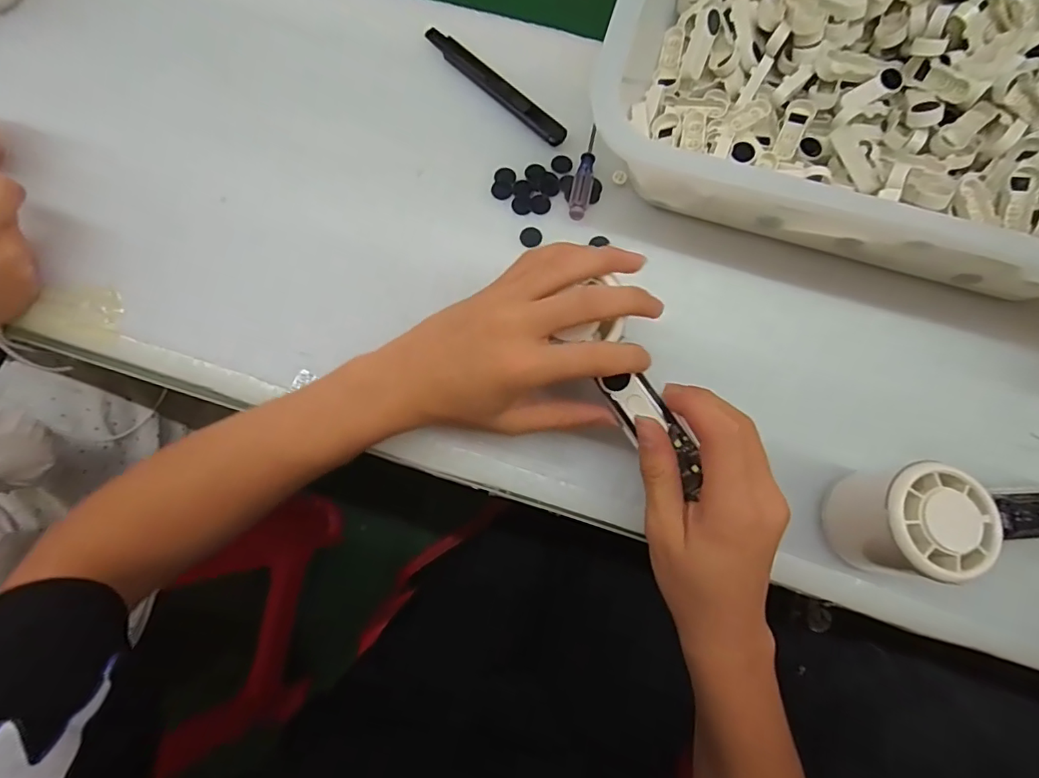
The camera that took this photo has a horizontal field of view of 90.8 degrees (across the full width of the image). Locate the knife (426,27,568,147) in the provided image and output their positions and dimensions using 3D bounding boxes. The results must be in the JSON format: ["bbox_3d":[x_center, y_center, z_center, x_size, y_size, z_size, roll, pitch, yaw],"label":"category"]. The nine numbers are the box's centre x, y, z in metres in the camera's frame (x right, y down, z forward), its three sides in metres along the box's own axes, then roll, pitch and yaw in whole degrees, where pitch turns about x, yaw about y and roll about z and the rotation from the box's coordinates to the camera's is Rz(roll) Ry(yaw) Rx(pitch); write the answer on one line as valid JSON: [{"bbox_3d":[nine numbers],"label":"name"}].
[{"bbox_3d":[-0.019,-0.224,0.374,0.135,0.007,0.017,43,81,10],"label":"knife"}]

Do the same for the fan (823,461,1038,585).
[{"bbox_3d":[0.253,0.076,0.277,0.147,0.063,0.057,6,77,2],"label":"fan"}]

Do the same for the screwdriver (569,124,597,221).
[{"bbox_3d":[0.046,-0.153,0.356,0.013,0.011,0.077,11,77,3],"label":"screwdriver"}]

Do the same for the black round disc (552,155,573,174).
[{"bbox_3d":[0.031,-0.161,0.367,0.015,0.004,0.013,17,79,4],"label":"black round disc"}]

